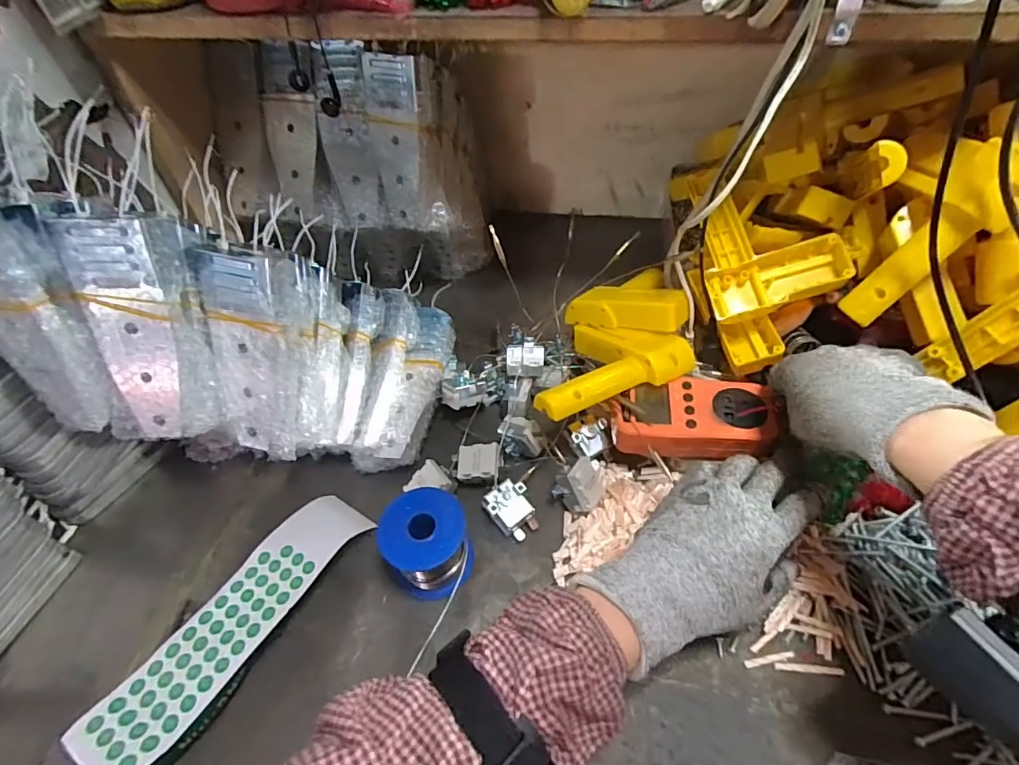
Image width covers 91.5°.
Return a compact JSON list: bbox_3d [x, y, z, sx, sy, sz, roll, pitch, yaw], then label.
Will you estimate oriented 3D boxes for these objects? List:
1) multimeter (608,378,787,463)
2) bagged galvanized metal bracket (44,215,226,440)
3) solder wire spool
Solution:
[{"bbox_3d":[0.154,0.031,0.419,0.131,0.026,0.069,0,49,4],"label":"multimeter"},{"bbox_3d":[-0.260,-0.034,0.357,0.071,0.162,0.027,-4,27,-14],"label":"bagged galvanized metal bracket"},{"bbox_3d":[-0.063,0.123,0.383,0.062,0.062,0.065,-2,49,2],"label":"solder wire spool"}]

